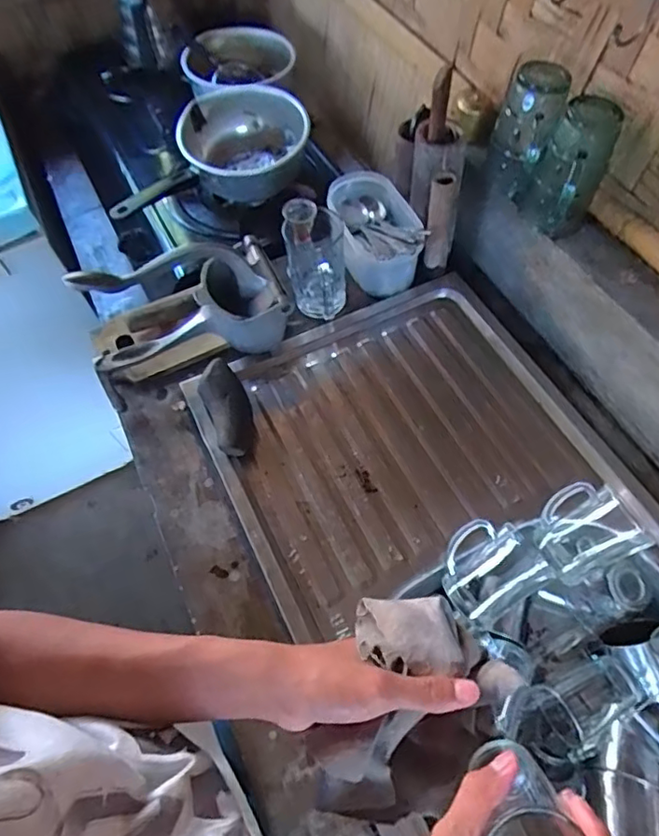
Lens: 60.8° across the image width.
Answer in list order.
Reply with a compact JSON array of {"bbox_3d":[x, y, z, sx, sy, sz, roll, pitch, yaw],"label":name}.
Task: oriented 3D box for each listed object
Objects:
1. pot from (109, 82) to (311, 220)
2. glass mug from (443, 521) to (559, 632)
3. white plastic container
[{"bbox_3d":[-0.186,-0.399,0.865,0.316,0.083,0.202,-23,61,-11],"label":"pot"},{"bbox_3d":[0.169,0.156,0.585,0.101,0.068,0.086,-30,63,-13],"label":"glass mug"},{"bbox_3d":[0.063,-0.255,0.774,0.110,0.084,0.174,-8,59,-3],"label":"white plastic container"}]

